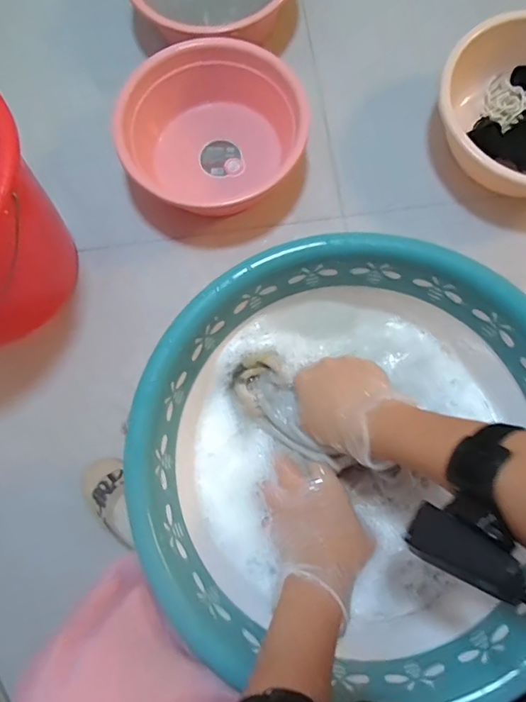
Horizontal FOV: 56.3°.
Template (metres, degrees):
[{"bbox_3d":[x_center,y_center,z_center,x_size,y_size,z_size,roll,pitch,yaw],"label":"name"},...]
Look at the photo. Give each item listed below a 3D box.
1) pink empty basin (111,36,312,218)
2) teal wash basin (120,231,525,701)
[{"bbox_3d":[-0.084,-0.352,0.801,0.292,0.117,0.245,-43,79,-8],"label":"pink empty basin"},{"bbox_3d":[0.065,0.086,0.422,0.332,0.098,0.332,0,76,1],"label":"teal wash basin"}]

